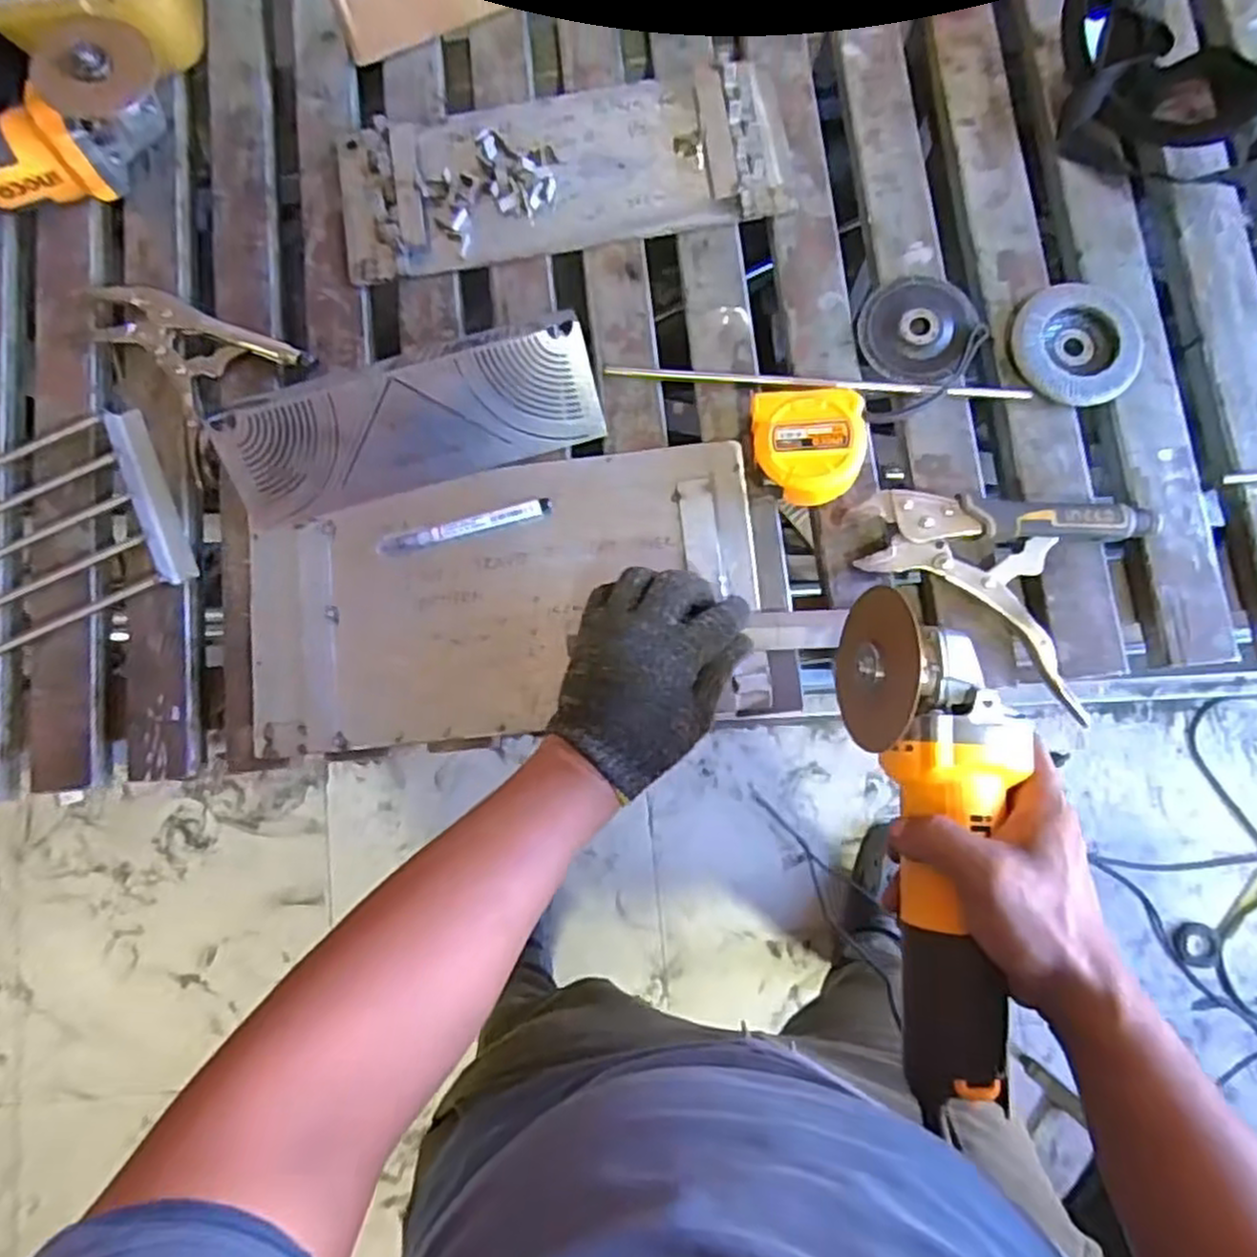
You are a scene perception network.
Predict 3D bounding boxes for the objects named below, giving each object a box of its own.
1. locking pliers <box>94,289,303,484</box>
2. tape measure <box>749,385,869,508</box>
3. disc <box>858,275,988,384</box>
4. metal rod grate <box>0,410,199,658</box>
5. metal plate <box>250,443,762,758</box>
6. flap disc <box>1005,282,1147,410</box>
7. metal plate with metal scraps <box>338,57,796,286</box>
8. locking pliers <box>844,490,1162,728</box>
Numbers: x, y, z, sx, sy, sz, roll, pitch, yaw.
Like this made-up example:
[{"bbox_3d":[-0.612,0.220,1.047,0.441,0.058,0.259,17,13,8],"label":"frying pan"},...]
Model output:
[{"bbox_3d":[-0.351,-0.222,0.597,0.127,0.022,0.161,-43,83,-2],"label":"locking pliers"},{"bbox_3d":[0.129,-0.130,0.549,0.076,0.043,0.077,0,84,3],"label":"tape measure"},{"bbox_3d":[0.219,-0.228,0.572,0.081,0.014,0.086,0,84,3],"label":"disc"},{"bbox_3d":[-0.522,-0.045,0.585,0.340,0.027,0.158,-23,83,0],"label":"metal rod grate"},{"bbox_3d":[-0.093,-0.020,0.560,0.380,0.012,0.186,-10,84,1],"label":"metal plate"},{"bbox_3d":[0.337,-0.214,0.563,0.095,0.013,0.094,0,84,3],"label":"flap disc"},{"bbox_3d":[-0.058,-0.367,0.601,0.341,0.016,0.130,-9,83,2],"label":"metal plate with metal scraps"},{"bbox_3d":[0.264,-0.053,0.541,0.195,0.027,0.142,30,86,6],"label":"locking pliers"}]

